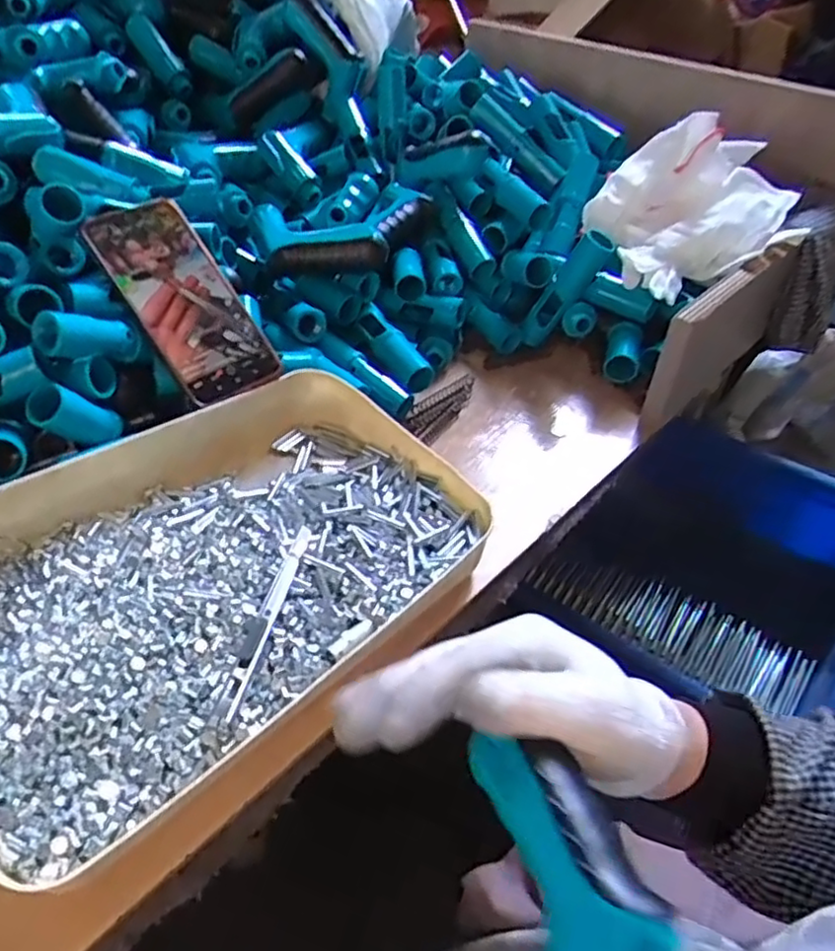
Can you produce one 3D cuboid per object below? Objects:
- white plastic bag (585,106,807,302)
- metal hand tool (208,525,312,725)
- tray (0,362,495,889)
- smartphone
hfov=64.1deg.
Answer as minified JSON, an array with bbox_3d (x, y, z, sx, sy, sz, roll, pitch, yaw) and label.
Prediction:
[{"bbox_3d":[0.264,-0.262,0.635,0.150,0.101,0.211,34,51,30],"label":"white plastic bag"},{"bbox_3d":[-0.084,0.078,0.381,0.012,0.011,0.135,9,43,7],"label":"metal hand tool"},{"bbox_3d":[-0.130,0.048,0.426,0.328,0.068,0.252,-32,53,-31],"label":"tray"},{"bbox_3d":[-0.175,-0.132,0.504,0.077,0.015,0.163,-35,90,-33],"label":"smartphone"}]

